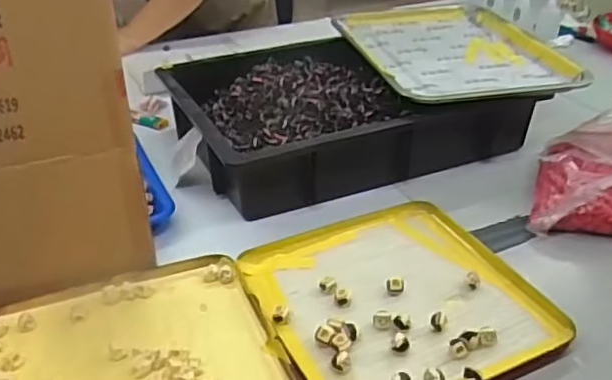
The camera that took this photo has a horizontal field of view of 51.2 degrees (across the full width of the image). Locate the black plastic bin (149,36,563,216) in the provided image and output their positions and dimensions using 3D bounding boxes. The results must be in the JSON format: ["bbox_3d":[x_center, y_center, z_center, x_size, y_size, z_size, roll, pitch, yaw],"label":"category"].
[{"bbox_3d":[0.043,-0.113,0.855,0.408,0.081,0.298,-15,36,-21],"label":"black plastic bin"}]

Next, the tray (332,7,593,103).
[{"bbox_3d":[0.195,-0.202,0.923,0.260,0.035,0.362,-9,34,-13],"label":"tray"}]

